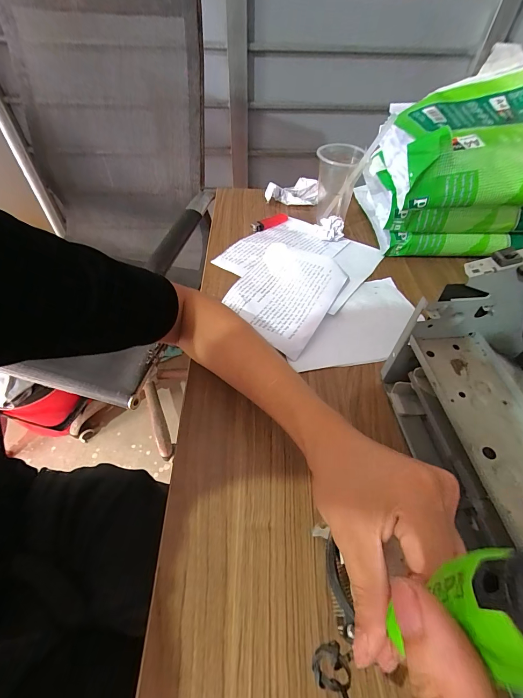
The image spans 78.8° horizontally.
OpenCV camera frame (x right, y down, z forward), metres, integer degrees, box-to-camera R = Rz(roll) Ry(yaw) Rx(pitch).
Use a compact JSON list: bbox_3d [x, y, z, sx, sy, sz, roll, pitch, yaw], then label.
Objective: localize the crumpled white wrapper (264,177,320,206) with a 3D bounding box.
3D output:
[{"bbox_3d":[0.063,-0.326,0.656,0.110,0.036,0.034,-3,52,-3],"label":"crumpled white wrapper"}]

